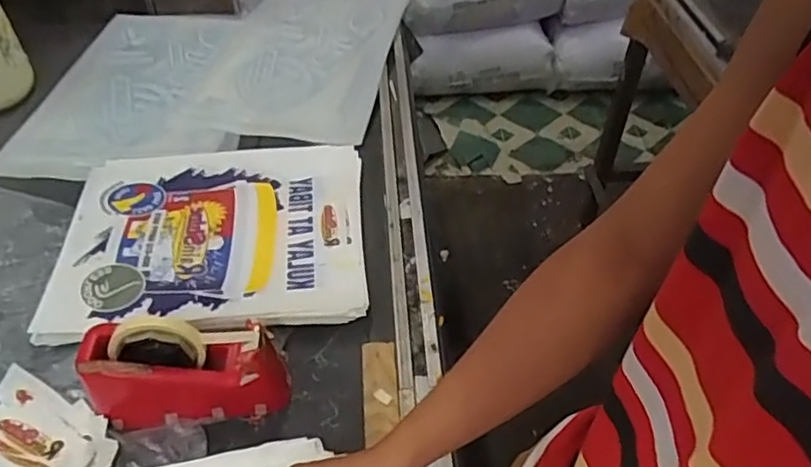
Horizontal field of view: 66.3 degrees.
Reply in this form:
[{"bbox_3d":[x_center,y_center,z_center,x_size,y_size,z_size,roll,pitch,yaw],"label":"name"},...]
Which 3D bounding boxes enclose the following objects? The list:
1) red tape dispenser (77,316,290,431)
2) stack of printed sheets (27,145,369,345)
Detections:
[{"bbox_3d":[-0.235,0.150,0.670,0.204,0.114,0.074,1,46,0],"label":"red tape dispenser"},{"bbox_3d":[-0.264,-0.010,0.865,0.403,0.037,0.344,-6,44,-2],"label":"stack of printed sheets"}]

